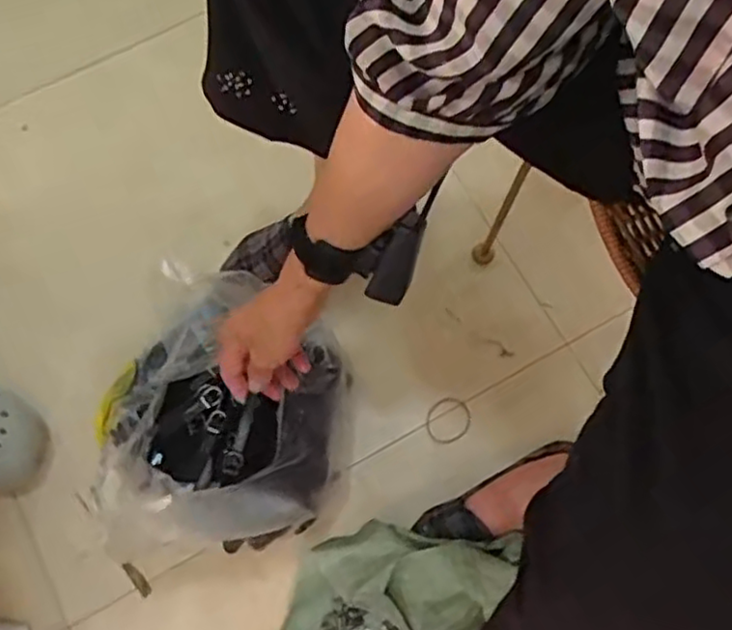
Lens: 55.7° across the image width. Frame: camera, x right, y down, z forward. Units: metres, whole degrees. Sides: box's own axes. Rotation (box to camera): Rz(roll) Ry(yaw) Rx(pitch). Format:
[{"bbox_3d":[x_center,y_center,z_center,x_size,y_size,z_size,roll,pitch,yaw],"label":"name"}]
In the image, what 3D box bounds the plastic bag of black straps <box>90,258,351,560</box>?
[{"bbox_3d":[-0.143,0.086,0.666,0.236,0.154,0.244,-9,75,-4],"label":"plastic bag of black straps"}]

